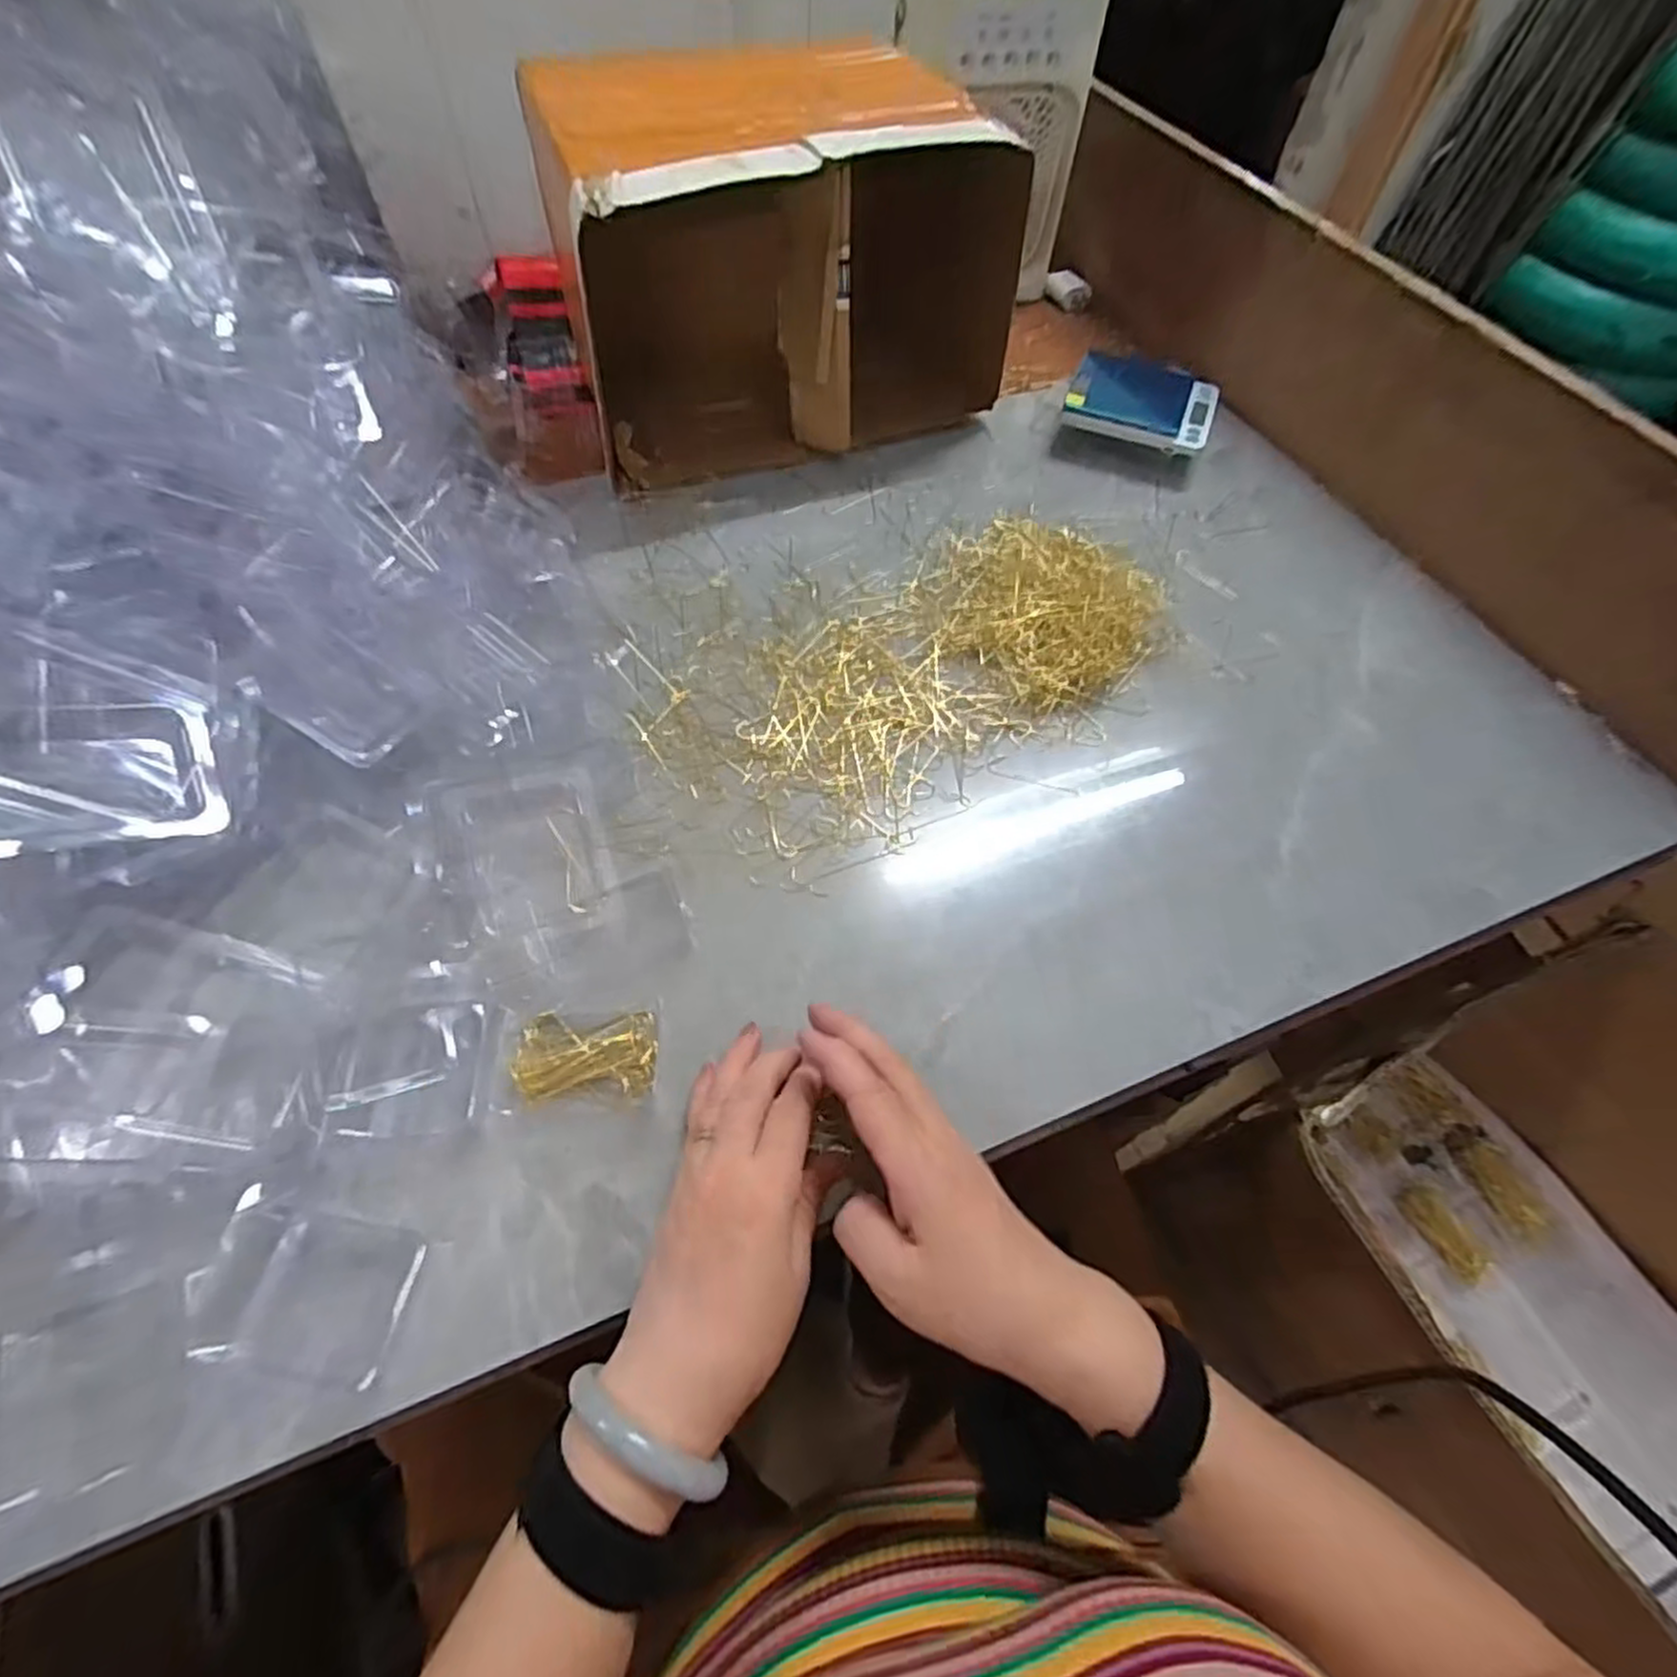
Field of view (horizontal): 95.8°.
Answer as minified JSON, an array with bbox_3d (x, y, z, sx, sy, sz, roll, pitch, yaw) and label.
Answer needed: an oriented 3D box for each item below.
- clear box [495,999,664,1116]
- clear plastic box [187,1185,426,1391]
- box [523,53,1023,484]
[{"bbox_3d":[-0.128,0.108,0.376,0.080,0.010,0.053,-4,57,-5],"label":"clear box"},{"bbox_3d":[-0.222,0.187,0.315,0.077,0.017,0.059,11,57,5],"label":"clear plastic box"},{"bbox_3d":[-0.043,-0.459,0.620,0.338,0.215,0.191,-19,60,-15],"label":"box"}]

